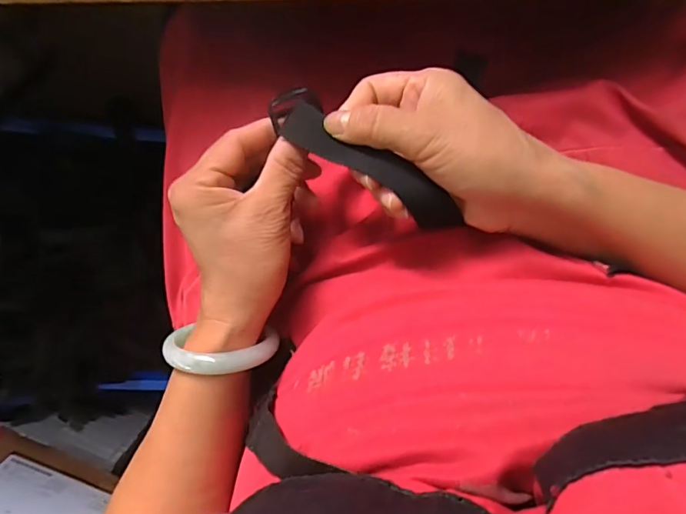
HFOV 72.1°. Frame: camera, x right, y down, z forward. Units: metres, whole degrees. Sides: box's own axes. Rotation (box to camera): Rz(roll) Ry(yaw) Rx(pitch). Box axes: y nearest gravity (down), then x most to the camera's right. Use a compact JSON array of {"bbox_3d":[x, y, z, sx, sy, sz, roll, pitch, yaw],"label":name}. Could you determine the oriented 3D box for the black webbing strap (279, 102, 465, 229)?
[{"bbox_3d":[0.016,-0.050,0.264,0.113,0.024,0.023,32,95,7],"label":"black webbing strap"}]

